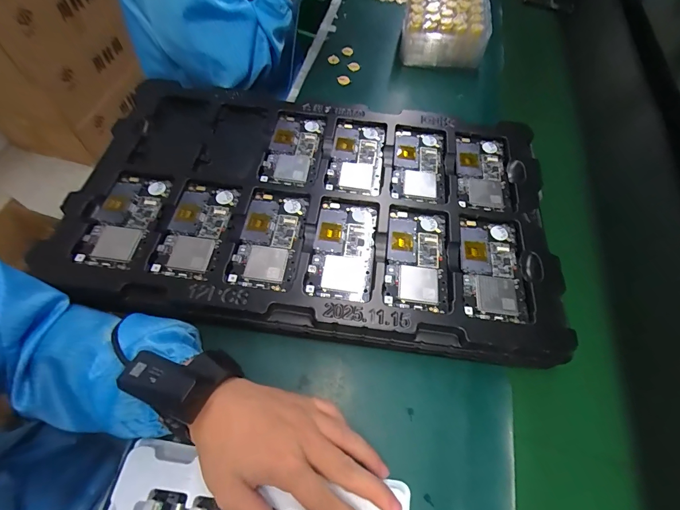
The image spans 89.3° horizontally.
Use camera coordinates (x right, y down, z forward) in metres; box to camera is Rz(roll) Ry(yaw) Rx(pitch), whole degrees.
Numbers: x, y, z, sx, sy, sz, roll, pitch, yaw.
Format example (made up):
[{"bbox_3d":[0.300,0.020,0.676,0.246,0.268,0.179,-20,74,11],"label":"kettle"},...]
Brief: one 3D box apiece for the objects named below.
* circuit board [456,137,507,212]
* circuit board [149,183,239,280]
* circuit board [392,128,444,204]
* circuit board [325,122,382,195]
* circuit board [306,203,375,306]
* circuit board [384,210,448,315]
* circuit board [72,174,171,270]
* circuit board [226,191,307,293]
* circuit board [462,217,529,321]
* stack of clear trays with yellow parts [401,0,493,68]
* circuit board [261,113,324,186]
[{"bbox_3d":[0.185,-0.108,0.449,0.062,0.008,0.121,9,62,-1],"label":"circuit board"},{"bbox_3d":[-0.163,-0.030,0.391,0.063,0.011,0.121,11,62,0],"label":"circuit board"},{"bbox_3d":[0.103,-0.119,0.452,0.063,0.009,0.121,10,62,-1],"label":"circuit board"},{"bbox_3d":[0.022,-0.128,0.454,0.067,0.007,0.118,8,64,0],"label":"circuit board"},{"bbox_3d":[0.005,-0.008,0.388,0.067,0.005,0.123,9,61,-1],"label":"circuit board"},{"bbox_3d":[0.085,0.003,0.386,0.065,0.004,0.124,9,61,-1],"label":"circuit board"},{"bbox_3d":[-0.247,-0.042,0.393,0.065,0.013,0.119,11,62,0],"label":"circuit board"},{"bbox_3d":[-0.079,-0.019,0.389,0.067,0.011,0.124,8,62,-2],"label":"circuit board"},{"bbox_3d":[0.168,0.015,0.383,0.063,0.009,0.121,9,62,-1],"label":"circuit board"},{"bbox_3d":[0.185,-0.409,0.621,0.145,0.075,0.152,9,61,2],"label":"stack of clear trays with yellow parts"},{"bbox_3d":[-0.062,-0.142,0.457,0.066,0.015,0.121,9,62,-2],"label":"circuit board"}]

